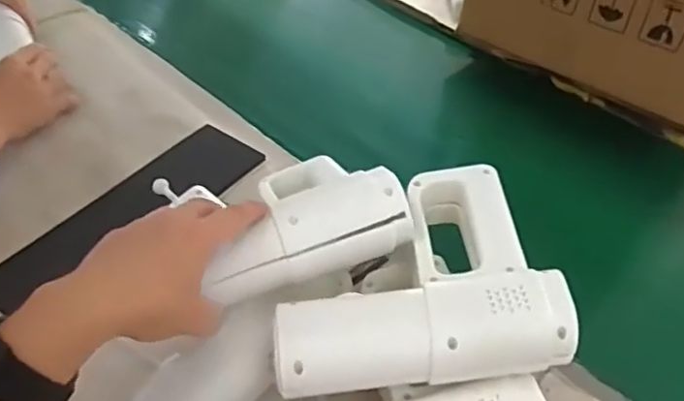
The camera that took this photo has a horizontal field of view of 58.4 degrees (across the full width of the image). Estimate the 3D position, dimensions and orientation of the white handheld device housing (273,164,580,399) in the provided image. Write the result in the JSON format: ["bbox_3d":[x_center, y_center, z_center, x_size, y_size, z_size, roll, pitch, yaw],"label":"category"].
[{"bbox_3d":[0.051,0.053,0.474,0.203,0.051,0.178,-2,44,-7],"label":"white handheld device housing"}]

